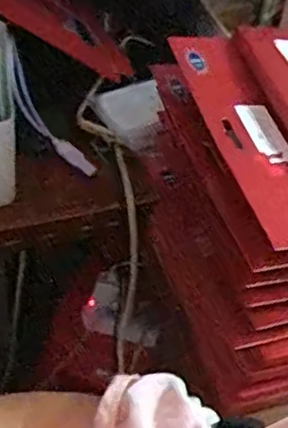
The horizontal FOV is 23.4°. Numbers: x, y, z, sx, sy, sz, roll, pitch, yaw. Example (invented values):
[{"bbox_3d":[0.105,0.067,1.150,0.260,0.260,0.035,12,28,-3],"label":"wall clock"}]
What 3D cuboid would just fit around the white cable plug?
[{"bbox_3d":[-0.065,-0.053,0.654,0.050,0.017,0.013,40,37,-28],"label":"white cable plug"}]

